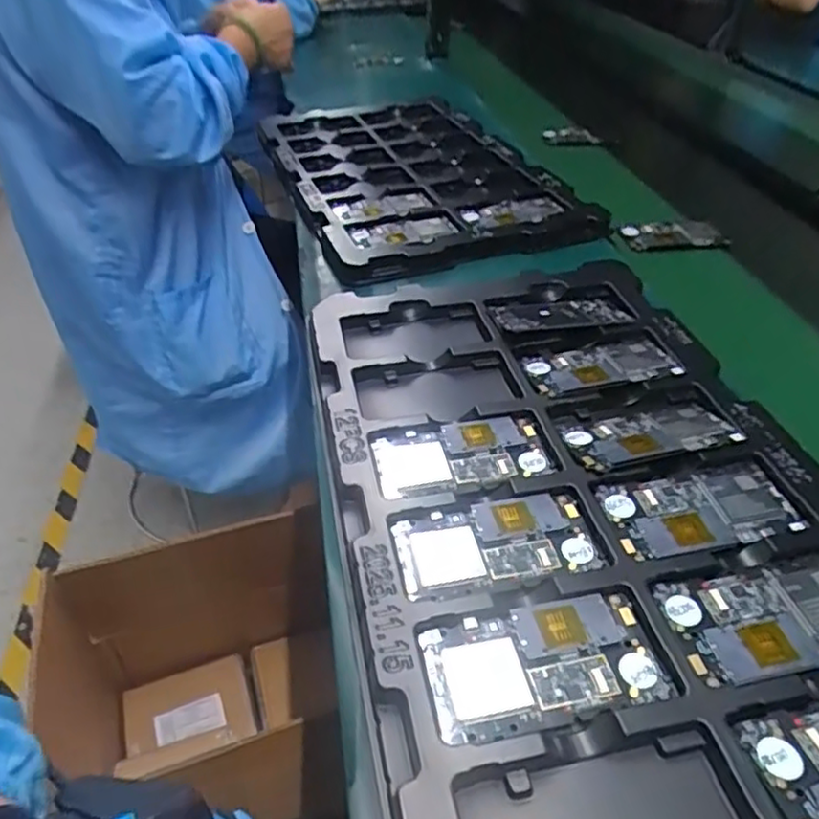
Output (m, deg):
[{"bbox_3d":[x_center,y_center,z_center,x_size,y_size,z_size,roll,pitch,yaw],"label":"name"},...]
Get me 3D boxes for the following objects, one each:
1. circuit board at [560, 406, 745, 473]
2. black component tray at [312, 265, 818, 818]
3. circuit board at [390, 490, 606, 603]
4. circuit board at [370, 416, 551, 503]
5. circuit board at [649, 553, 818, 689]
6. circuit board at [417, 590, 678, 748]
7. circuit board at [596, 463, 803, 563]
[{"bbox_3d":[0.181,0.019,0.500,0.121,0.004,0.055,-12,34,-9],"label":"circuit board"},{"bbox_3d":[0.120,0.053,0.459,0.322,0.030,0.552,-5,39,-11],"label":"black component tray"},{"bbox_3d":[0.055,0.086,0.427,0.125,0.011,0.067,-6,41,-9],"label":"circuit board"},{"bbox_3d":[0.037,0.034,0.491,0.126,0.005,0.066,-9,44,-9],"label":"circuit board"},{"bbox_3d":[0.212,0.120,0.382,0.124,0.011,0.067,-7,41,-9],"label":"circuit board"},{"bbox_3d":[0.073,0.139,0.363,0.128,0.006,0.068,-9,42,-9],"label":"circuit board"},{"bbox_3d":[0.195,0.067,0.445,0.123,0.009,0.064,-6,41,-9],"label":"circuit board"}]

